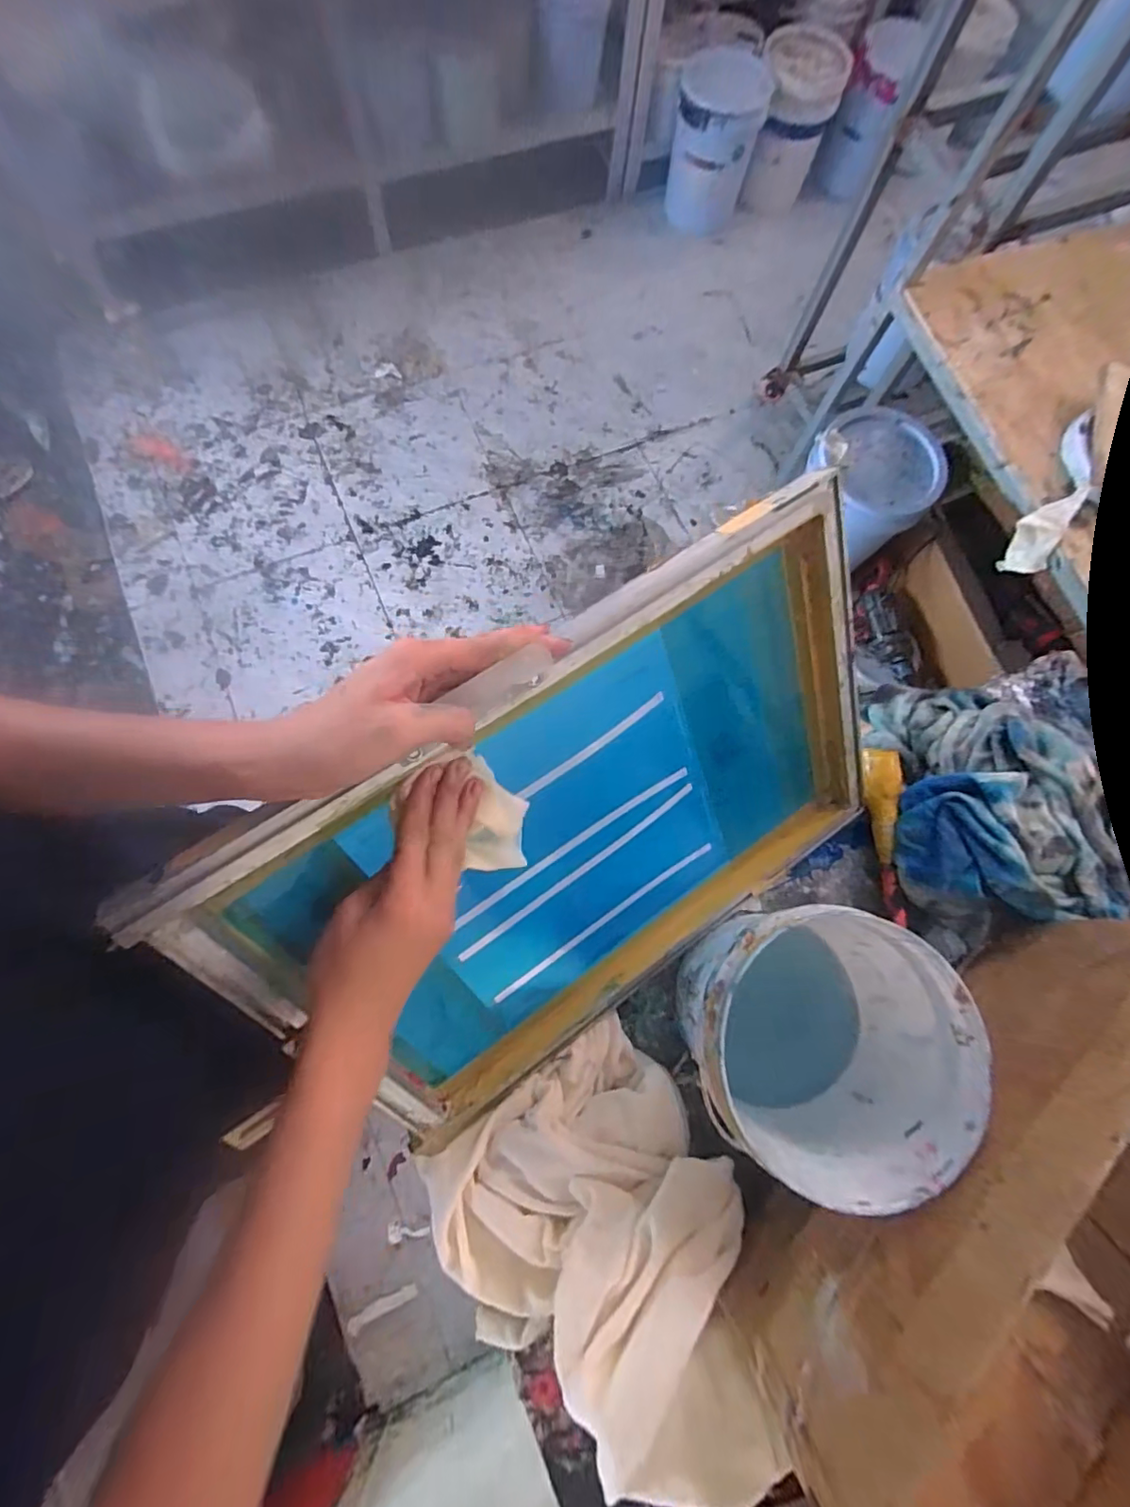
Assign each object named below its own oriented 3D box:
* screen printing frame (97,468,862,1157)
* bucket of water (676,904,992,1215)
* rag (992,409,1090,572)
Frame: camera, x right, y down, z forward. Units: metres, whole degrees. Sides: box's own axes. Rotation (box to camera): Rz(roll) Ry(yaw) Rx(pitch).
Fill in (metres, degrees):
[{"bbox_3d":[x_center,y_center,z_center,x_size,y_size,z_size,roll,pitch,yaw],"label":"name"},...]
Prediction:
[{"bbox_3d":[0.032,0.073,0.495,0.593,0.390,0.059,-34,37,-13],"label":"screen printing frame"},{"bbox_3d":[0.222,0.264,0.548,0.211,0.235,0.208,1,75,-3],"label":"bucket of water"},{"bbox_3d":[0.859,-0.449,0.978,0.074,0.110,0.271,30,76,4],"label":"rag"}]

